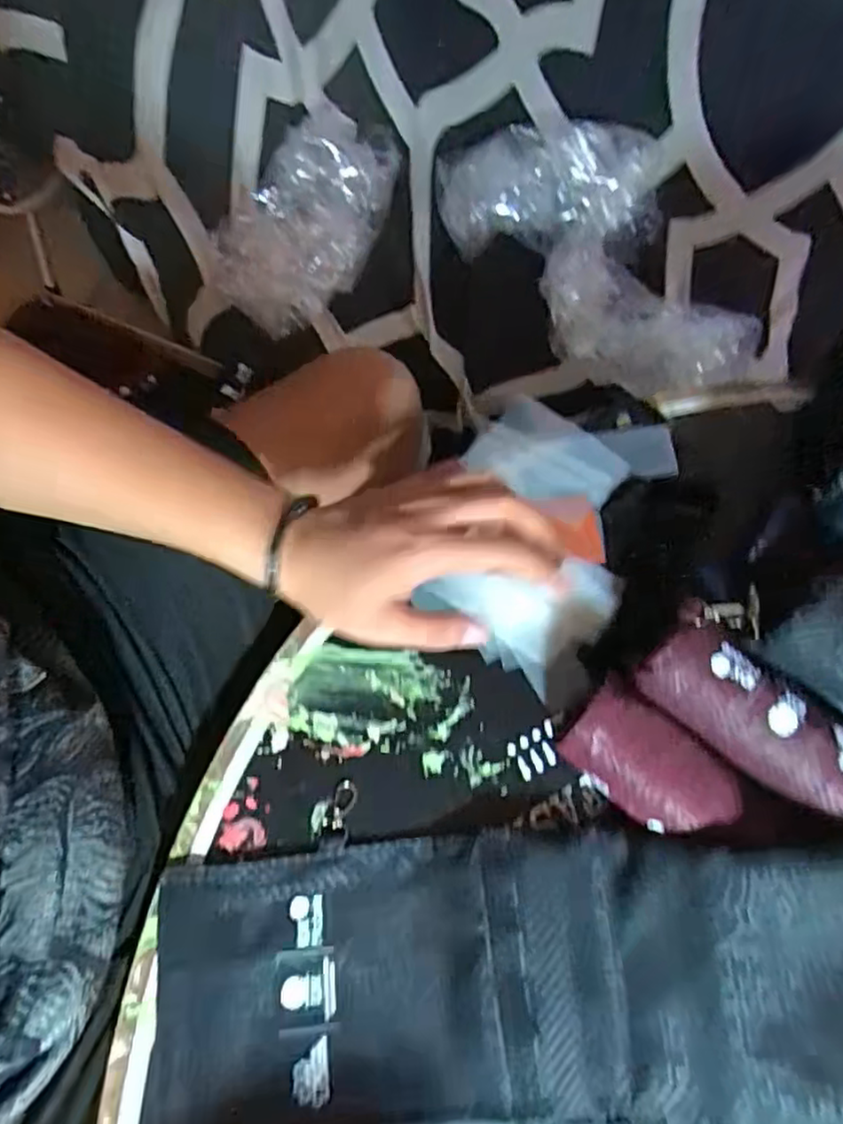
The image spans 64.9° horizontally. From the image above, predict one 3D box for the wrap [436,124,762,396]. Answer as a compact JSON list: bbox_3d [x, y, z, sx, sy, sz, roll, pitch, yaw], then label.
[{"bbox_3d":[0.231,-0.411,0.886,0.275,0.106,0.474,-21,70,-11],"label":"wrap"}]

